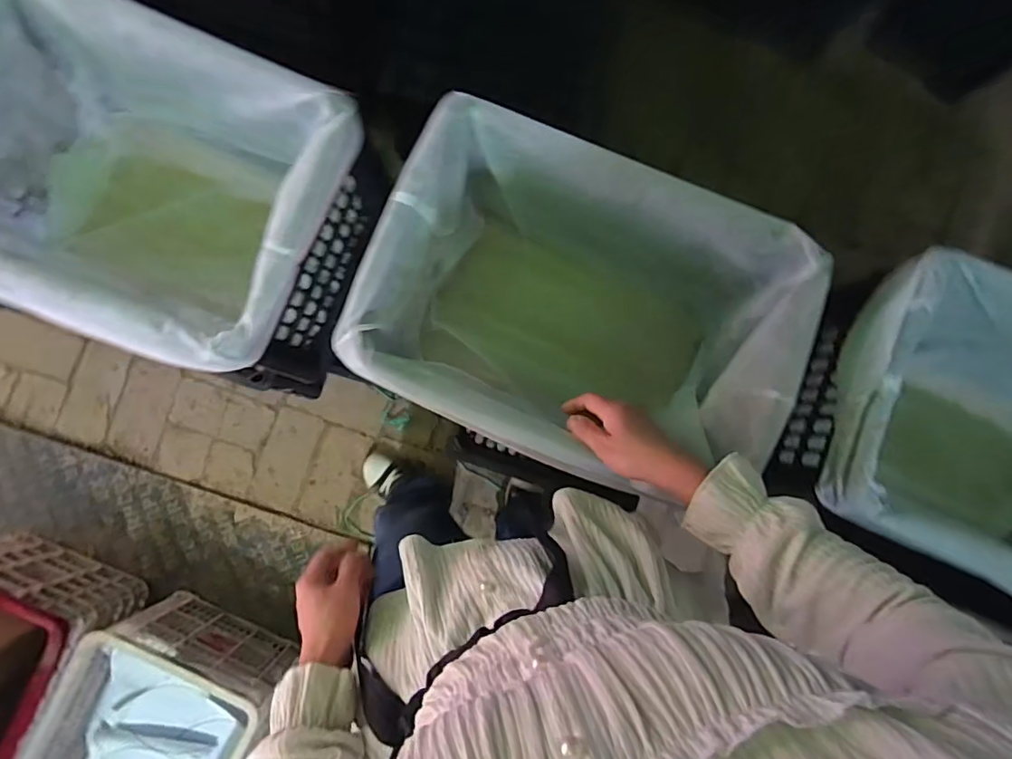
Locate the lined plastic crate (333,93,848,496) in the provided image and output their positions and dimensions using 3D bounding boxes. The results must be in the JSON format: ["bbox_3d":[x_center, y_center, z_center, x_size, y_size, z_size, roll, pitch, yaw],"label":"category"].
[{"bbox_3d":[0.083,-0.067,0.677,0.452,0.247,0.315,23,85,0],"label":"lined plastic crate"}]

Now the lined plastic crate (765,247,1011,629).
[{"bbox_3d":[0.609,0.109,0.711,0.530,0.286,0.333,24,85,-2],"label":"lined plastic crate"}]

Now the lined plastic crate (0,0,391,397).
[{"bbox_3d":[-0.420,-0.215,0.658,0.443,0.241,0.323,24,85,-2],"label":"lined plastic crate"}]

